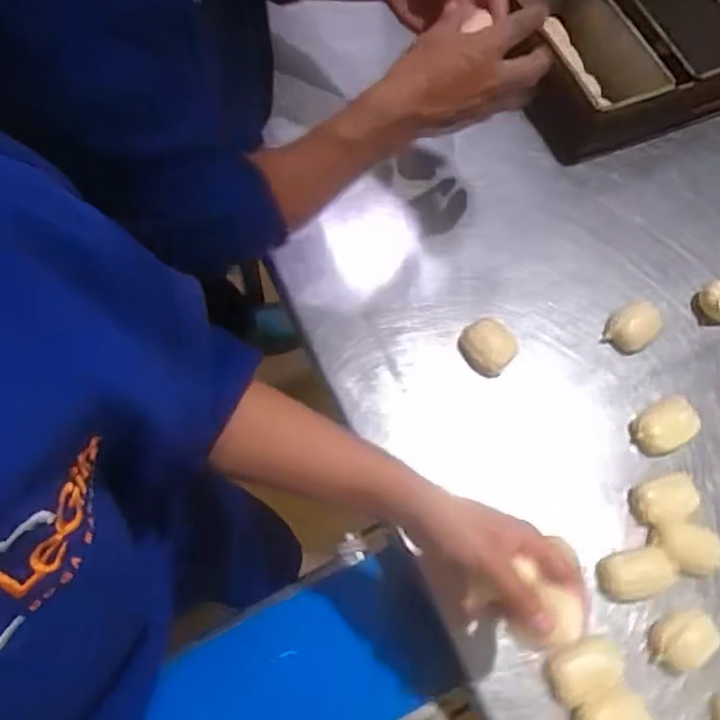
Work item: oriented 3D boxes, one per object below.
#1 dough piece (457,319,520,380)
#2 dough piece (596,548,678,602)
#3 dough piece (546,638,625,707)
[{"bbox_3d":[0.130,-0.014,0.673,0.044,0.034,0.055,-41,76,-16],"label":"dough piece"},{"bbox_3d":[0.250,0.194,0.596,0.065,0.024,0.039,-12,70,-7],"label":"dough piece"},{"bbox_3d":[0.197,0.269,0.572,0.072,0.023,0.044,-18,71,-10],"label":"dough piece"}]

